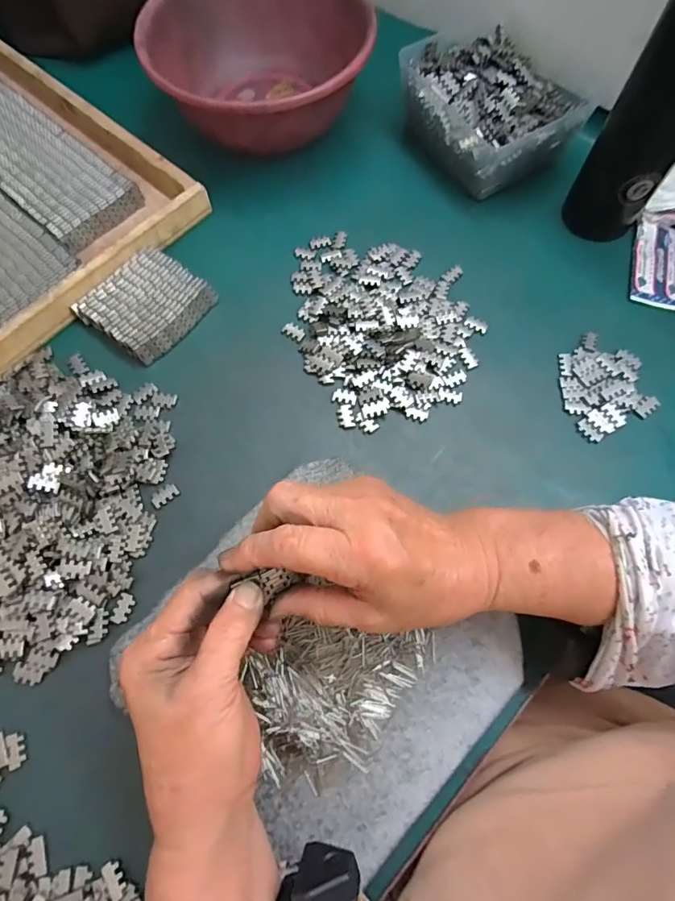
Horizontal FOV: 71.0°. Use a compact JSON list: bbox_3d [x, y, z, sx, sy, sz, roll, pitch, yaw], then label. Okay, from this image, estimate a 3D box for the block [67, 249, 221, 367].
[{"bbox_3d":[-0.164,-0.128,0.409,0.082,0.016,0.088,36,73,11],"label":"block"}]

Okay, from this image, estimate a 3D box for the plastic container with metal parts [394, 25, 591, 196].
[{"bbox_3d":[0.145,-0.325,0.461,0.128,0.062,0.150,-26,73,-11],"label":"plastic container with metal parts"}]

